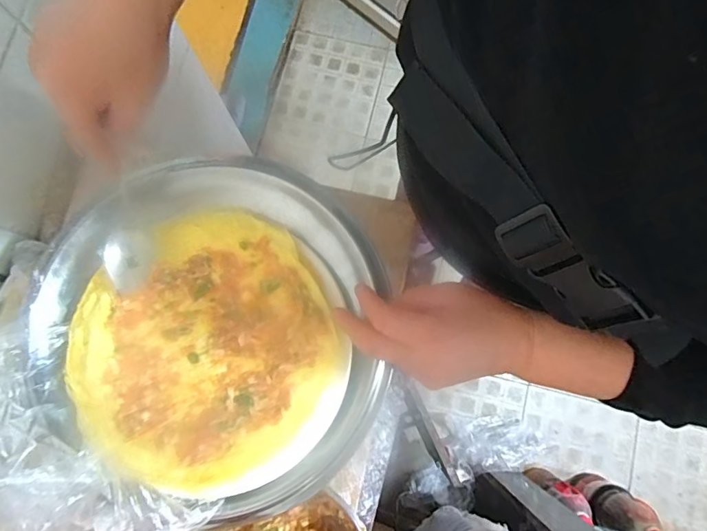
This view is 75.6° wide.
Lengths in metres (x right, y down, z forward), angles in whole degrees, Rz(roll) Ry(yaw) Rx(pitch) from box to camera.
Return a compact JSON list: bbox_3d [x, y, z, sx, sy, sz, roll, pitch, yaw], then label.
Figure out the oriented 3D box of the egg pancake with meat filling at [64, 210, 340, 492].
[{"bbox_3d":[-0.127,0.068,0.383,0.211,0.019,0.201,0,80,1],"label":"egg pancake with meat filling"}]

